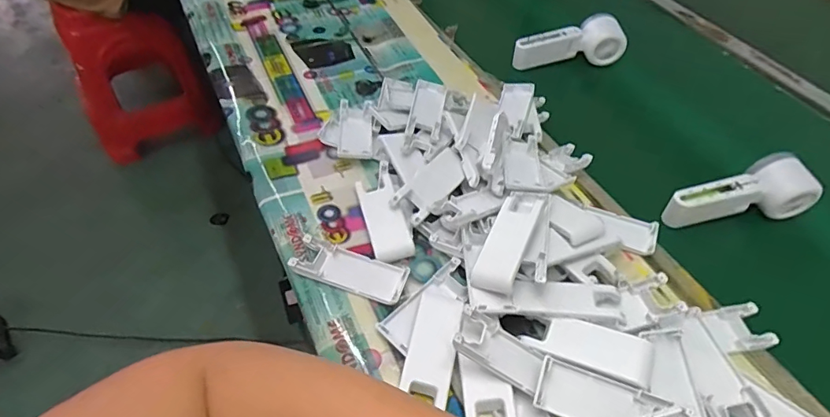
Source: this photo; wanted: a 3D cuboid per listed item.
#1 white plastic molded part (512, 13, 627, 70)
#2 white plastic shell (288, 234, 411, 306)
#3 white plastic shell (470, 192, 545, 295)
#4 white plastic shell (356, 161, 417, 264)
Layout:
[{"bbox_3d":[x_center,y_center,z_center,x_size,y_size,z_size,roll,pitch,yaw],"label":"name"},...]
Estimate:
[{"bbox_3d":[0.225,-0.240,0.706,0.161,0.055,0.057,-12,52,-14],"label":"white plastic molded part"},{"bbox_3d":[-0.059,0.056,0.444,0.104,0.011,0.043,14,51,7],"label":"white plastic shell"},{"bbox_3d":[0.087,0.024,0.436,0.035,0.023,0.115,22,52,13],"label":"white plastic shell"},{"bbox_3d":[-0.033,0.000,0.490,0.043,0.019,0.119,-12,52,-14],"label":"white plastic shell"}]

